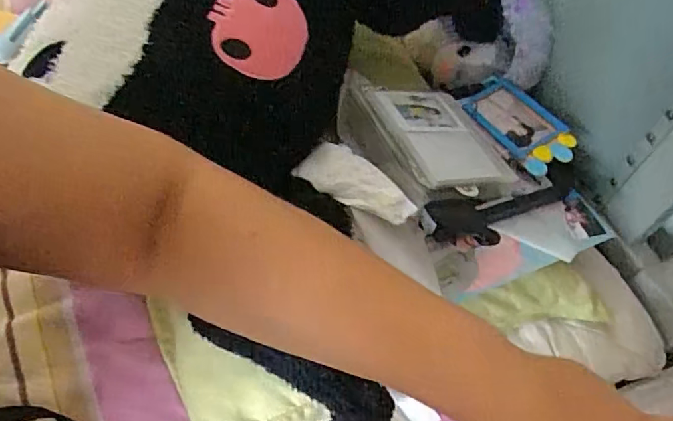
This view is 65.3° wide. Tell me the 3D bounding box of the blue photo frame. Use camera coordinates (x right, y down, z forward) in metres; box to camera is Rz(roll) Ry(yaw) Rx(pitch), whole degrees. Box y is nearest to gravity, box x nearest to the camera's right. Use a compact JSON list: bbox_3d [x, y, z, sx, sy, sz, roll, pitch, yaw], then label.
[{"bbox_3d":[0.204,-0.101,0.588,0.079,0.028,0.136,-24,61,-21],"label":"blue photo frame"}]

